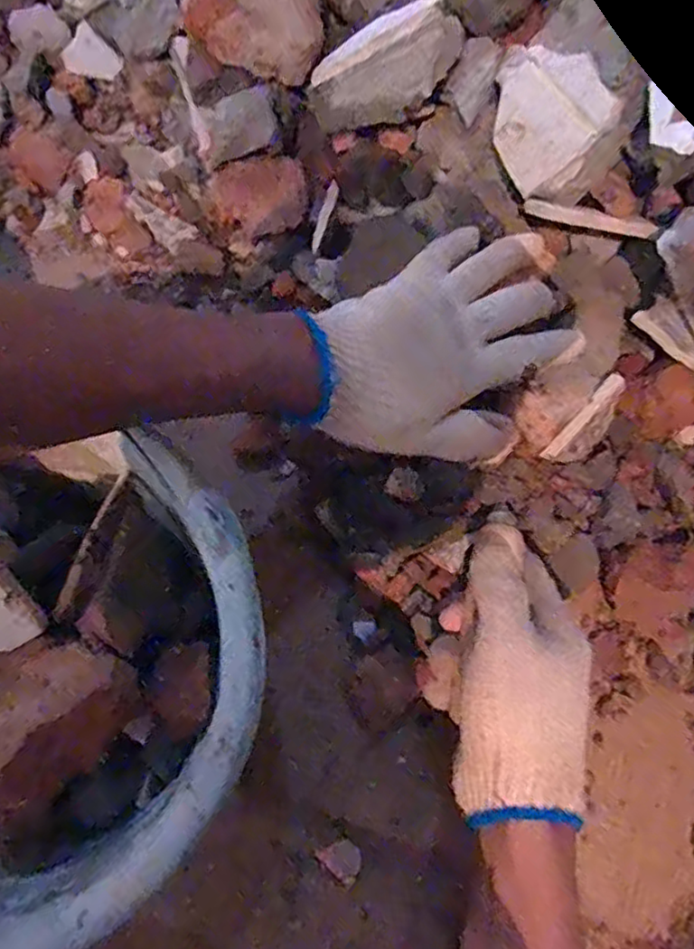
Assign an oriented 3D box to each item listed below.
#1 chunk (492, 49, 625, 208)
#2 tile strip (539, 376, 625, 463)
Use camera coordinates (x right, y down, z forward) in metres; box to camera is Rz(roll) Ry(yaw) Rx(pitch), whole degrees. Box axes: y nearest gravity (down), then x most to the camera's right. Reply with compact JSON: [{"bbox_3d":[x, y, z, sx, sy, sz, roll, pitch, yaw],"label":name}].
[{"bbox_3d":[0.124,-0.213,0.382,0.029,0.074,0.079,-21,69,-29],"label":"chunk"},{"bbox_3d":[0.156,-0.037,0.421,0.011,0.008,0.070,43,99,10],"label":"tile strip"}]

